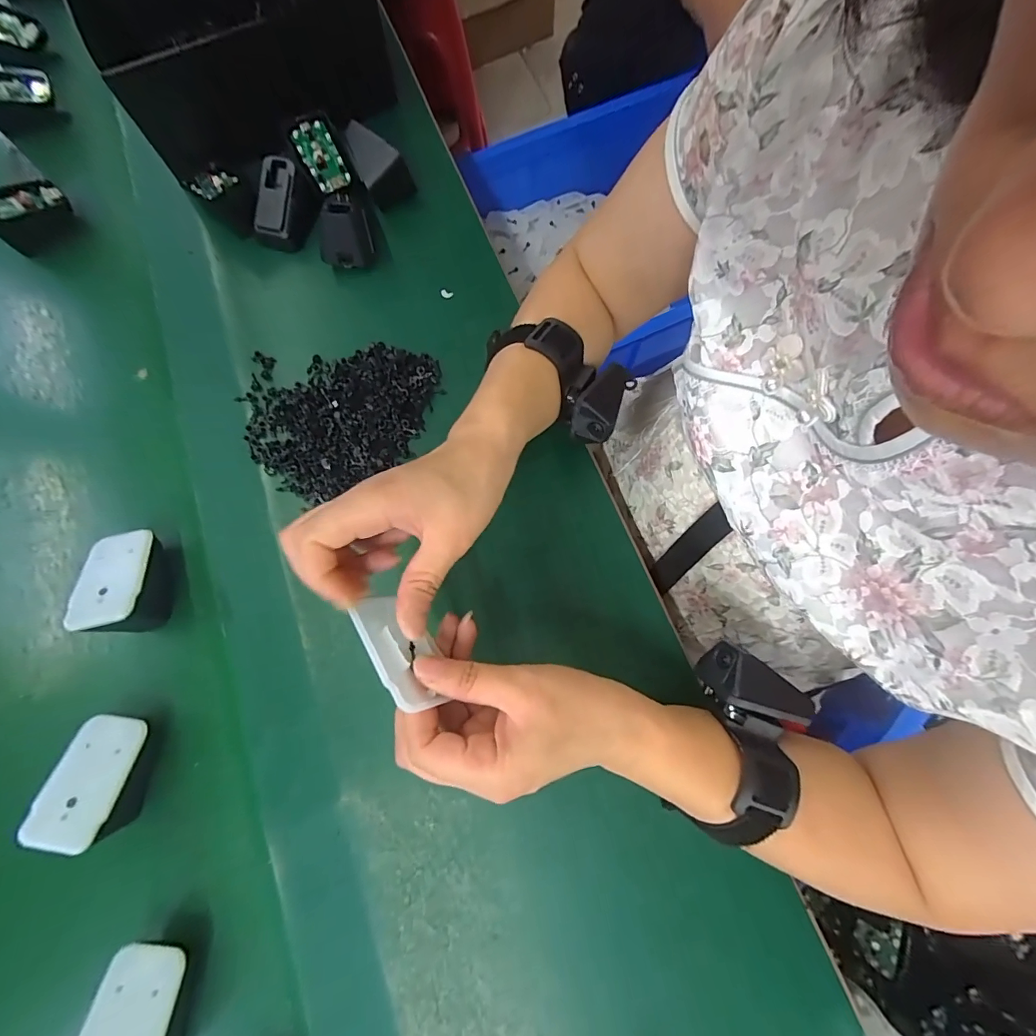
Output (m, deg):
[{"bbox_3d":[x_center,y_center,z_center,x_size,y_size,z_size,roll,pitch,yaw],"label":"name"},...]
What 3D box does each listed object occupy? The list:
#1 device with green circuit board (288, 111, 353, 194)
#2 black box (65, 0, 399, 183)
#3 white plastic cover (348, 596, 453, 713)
[{"bbox_3d":[-0.181,-0.333,0.404,0.038,0.013,0.071,-22,96,1],"label":"device with green circuit board"},{"bbox_3d":[-0.262,-0.455,0.410,0.237,0.084,0.204,-23,73,-6],"label":"black box"},{"bbox_3d":[-0.060,0.067,0.227,0.034,0.006,0.064,-12,52,-43],"label":"white plastic cover"}]

